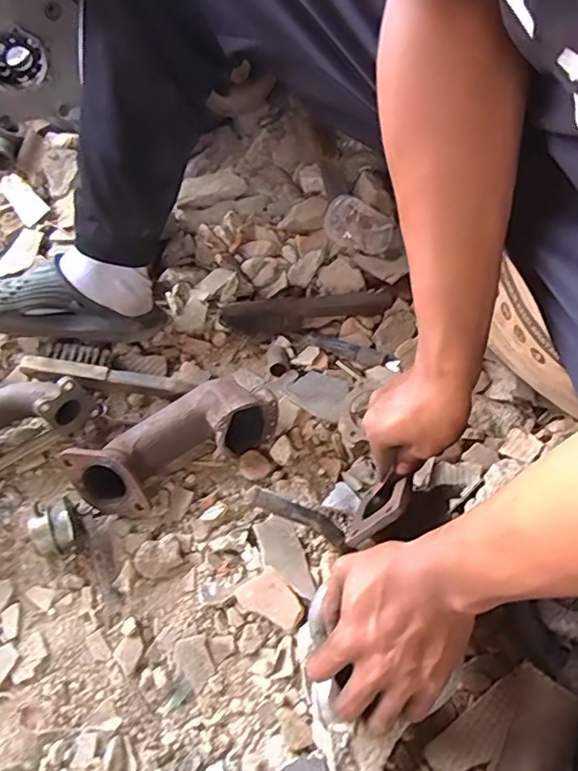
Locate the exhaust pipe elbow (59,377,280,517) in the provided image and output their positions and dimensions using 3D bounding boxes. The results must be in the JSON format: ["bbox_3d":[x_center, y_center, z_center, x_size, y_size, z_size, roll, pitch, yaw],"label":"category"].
[{"bbox_3d":[-0.136,0.062,0.628,0.234,0.082,0.096,-31,63,-15],"label":"exhaust pipe elbow"}]

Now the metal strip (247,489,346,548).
[{"bbox_3d":[0.008,0.117,0.482,0.093,0.009,0.018,25,63,3],"label":"metal strip"}]

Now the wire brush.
[{"bbox_3d":[-0.233,-0.026,0.698,0.213,0.028,0.048,7,60,7],"label":"wire brush"}]

